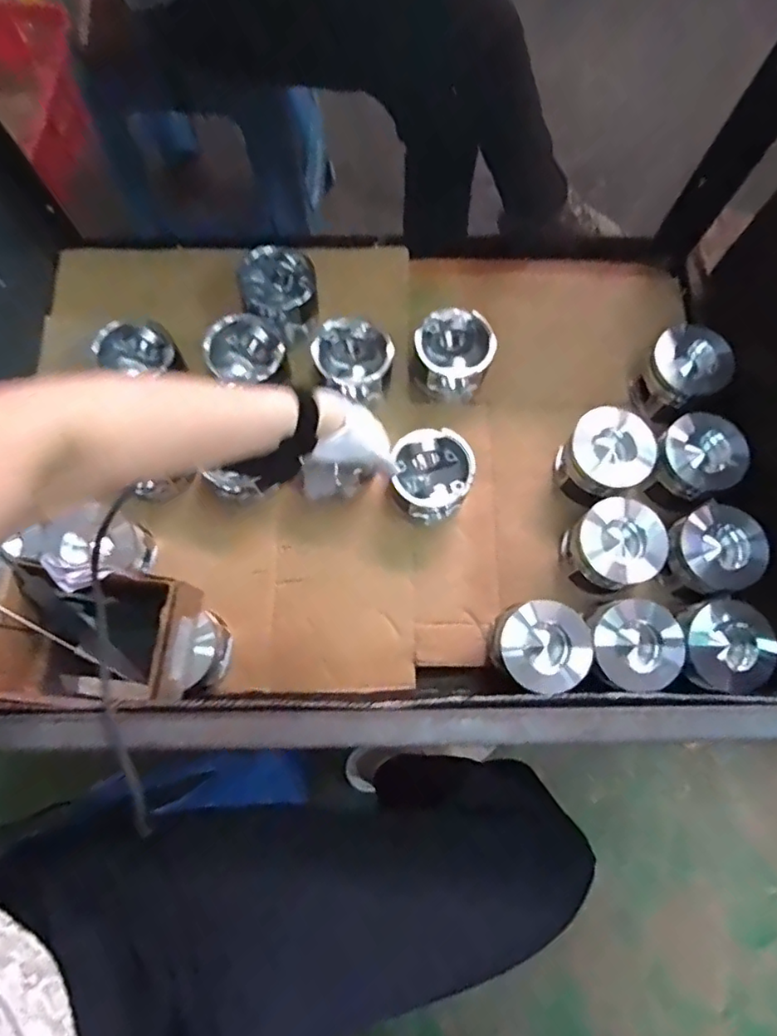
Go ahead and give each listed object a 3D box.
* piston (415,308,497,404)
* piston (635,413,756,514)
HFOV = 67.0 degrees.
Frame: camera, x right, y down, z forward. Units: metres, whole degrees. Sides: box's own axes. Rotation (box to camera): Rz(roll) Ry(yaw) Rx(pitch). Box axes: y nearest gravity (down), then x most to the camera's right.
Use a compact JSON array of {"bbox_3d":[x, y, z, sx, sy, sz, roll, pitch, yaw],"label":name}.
[{"bbox_3d":[0.097,-0.243,0.882,0.117,0.089,0.107,4,74,1],"label":"piston"},{"bbox_3d":[0.420,-0.077,0.817,0.105,0.101,0.109,0,74,0],"label":"piston"}]

